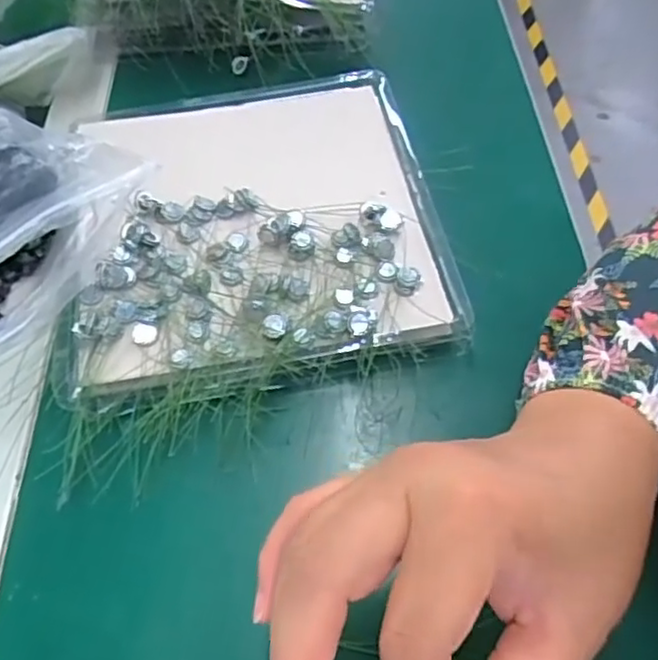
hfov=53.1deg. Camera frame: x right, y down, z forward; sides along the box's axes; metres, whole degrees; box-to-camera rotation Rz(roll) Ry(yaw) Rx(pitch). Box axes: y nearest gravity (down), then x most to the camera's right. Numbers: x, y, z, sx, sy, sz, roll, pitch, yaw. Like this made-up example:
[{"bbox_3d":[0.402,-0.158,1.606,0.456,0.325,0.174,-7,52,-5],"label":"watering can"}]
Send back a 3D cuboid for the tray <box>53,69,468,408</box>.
[{"bbox_3d":[-0.041,-0.068,0.379,0.200,0.018,0.214,-7,56,-1],"label":"tray"}]

